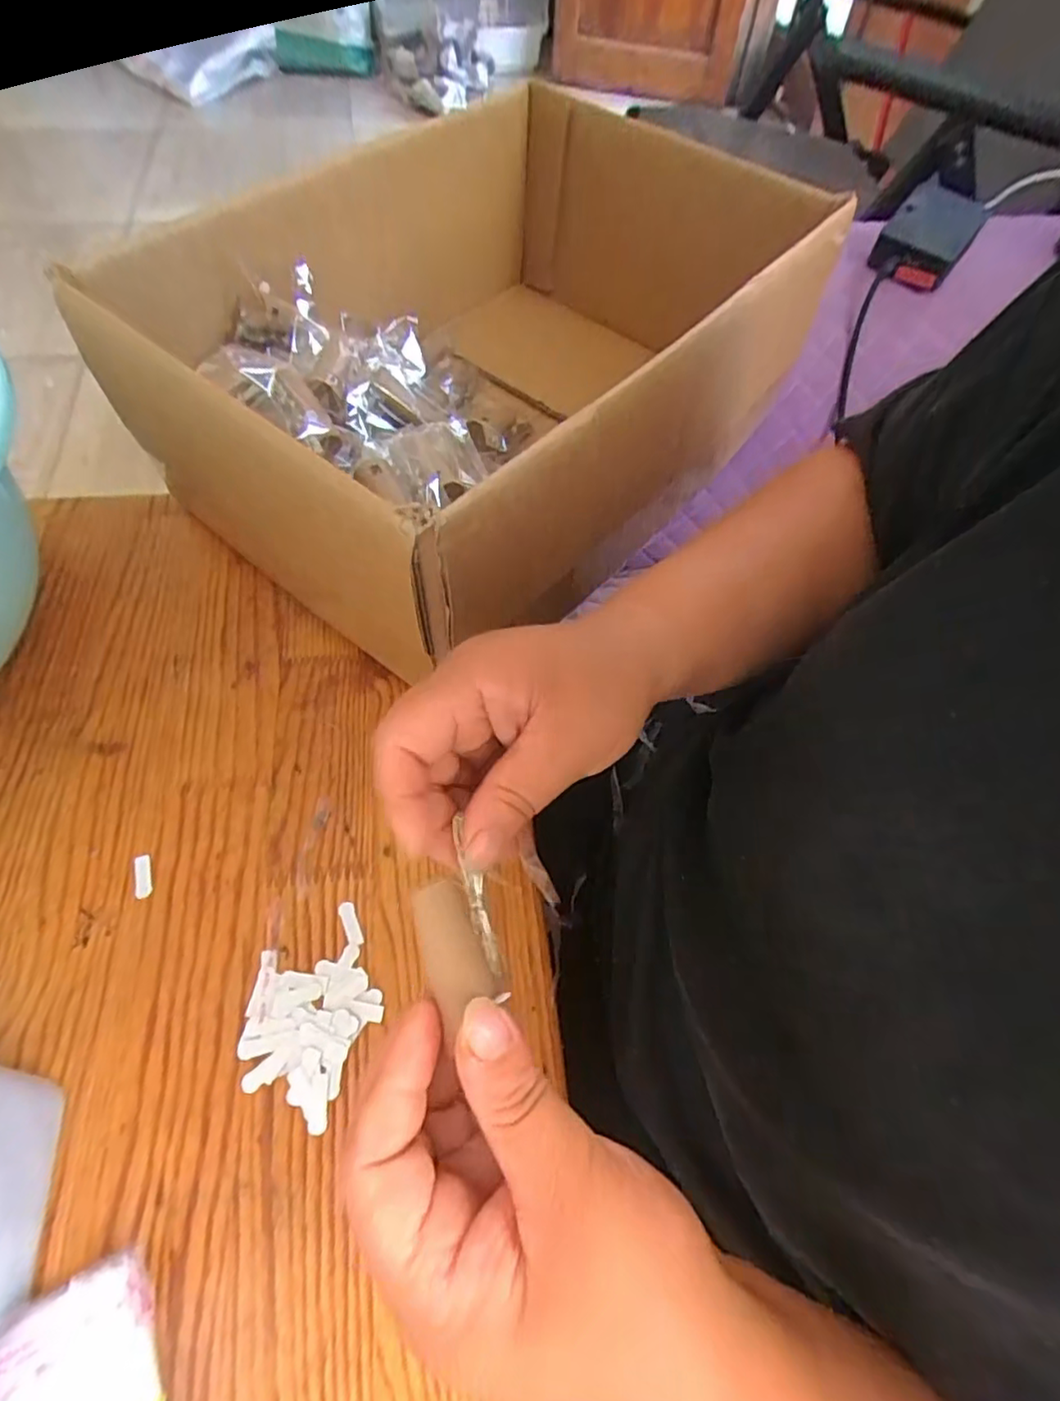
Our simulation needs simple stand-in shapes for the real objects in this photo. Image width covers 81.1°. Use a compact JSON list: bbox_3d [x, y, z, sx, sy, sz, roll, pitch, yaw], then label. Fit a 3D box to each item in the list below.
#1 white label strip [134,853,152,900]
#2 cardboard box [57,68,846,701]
[{"bbox_3d":[-0.200,0.091,0.320,0.008,0.004,0.023,-17,64,-12],"label":"white label strip"},{"bbox_3d":[-0.040,-0.217,0.405,0.295,0.157,0.363,38,67,16],"label":"cardboard box"}]

